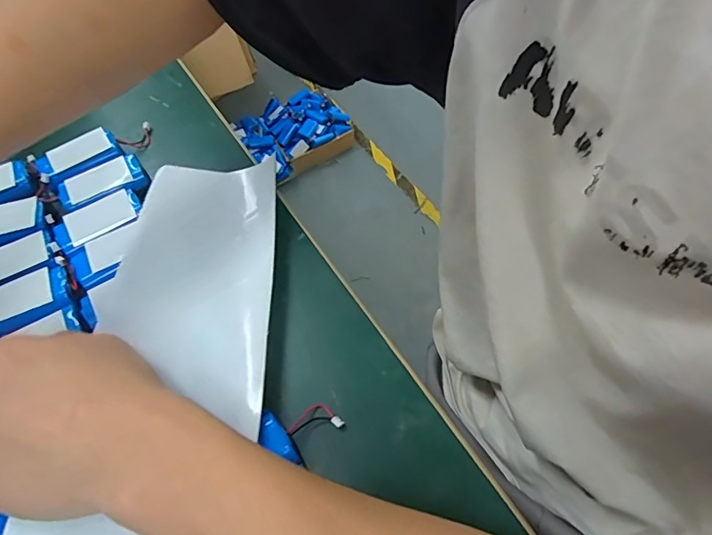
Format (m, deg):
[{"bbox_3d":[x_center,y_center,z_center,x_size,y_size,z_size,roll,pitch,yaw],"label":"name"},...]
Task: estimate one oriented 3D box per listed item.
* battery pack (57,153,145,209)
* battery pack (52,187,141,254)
[{"bbox_3d":[-0.216,-0.075,0.395,0.068,0.009,0.035,-32,63,-11],"label":"battery pack"},{"bbox_3d":[-0.208,-0.040,0.375,0.066,0.007,0.040,-28,62,-10],"label":"battery pack"}]

